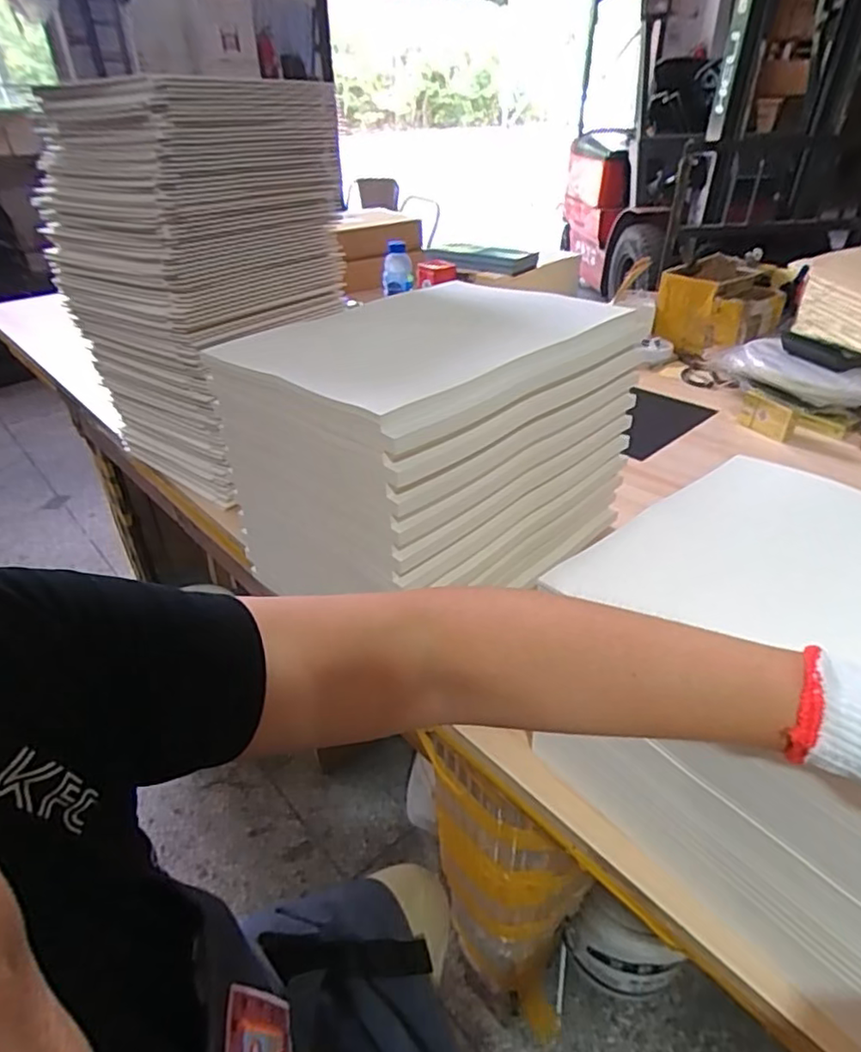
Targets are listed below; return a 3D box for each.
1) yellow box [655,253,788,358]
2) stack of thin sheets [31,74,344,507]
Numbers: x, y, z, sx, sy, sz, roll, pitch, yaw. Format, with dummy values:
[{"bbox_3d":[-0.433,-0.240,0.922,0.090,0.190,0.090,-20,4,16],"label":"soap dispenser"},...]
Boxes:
[{"bbox_3d":[0.610,-0.456,1.305,0.232,0.137,0.252,22,41,30],"label":"yellow box"},{"bbox_3d":[-0.310,-0.333,0.888,0.290,0.468,0.280,21,40,29],"label":"stack of thin sheets"}]

